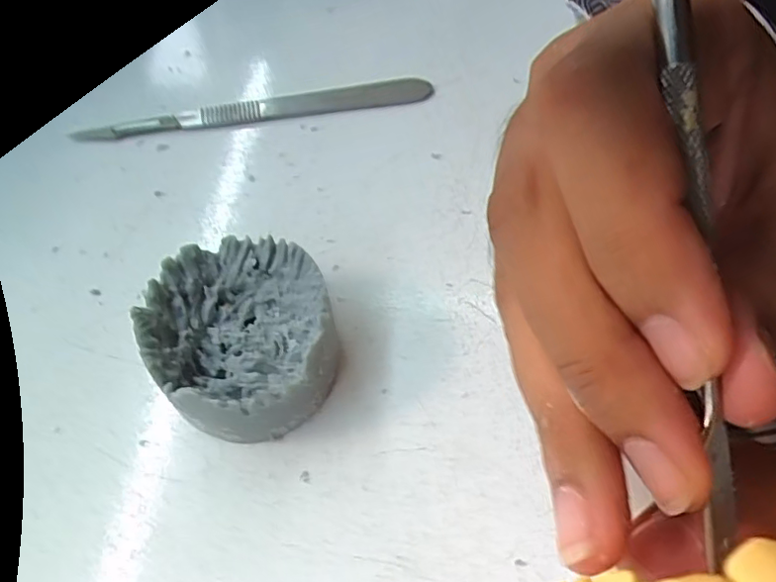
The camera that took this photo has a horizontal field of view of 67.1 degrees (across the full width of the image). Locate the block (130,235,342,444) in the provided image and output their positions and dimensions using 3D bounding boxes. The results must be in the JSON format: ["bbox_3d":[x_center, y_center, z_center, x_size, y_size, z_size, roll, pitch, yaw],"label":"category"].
[{"bbox_3d":[-0.040,0.013,0.162,0.047,0.028,0.052,-31,65,-16],"label":"block"}]

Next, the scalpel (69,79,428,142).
[{"bbox_3d":[-0.051,-0.072,0.229,0.136,0.005,0.013,-9,61,-5],"label":"scalpel"}]

